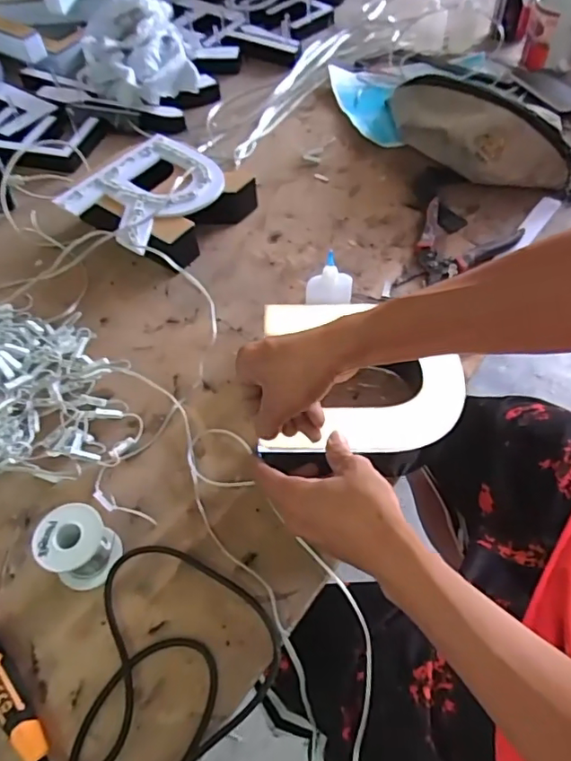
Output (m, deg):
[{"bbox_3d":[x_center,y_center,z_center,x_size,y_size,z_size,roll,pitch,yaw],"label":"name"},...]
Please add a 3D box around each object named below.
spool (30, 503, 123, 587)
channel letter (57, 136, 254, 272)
[{"bbox_3d":[-0.172,0.137,0.447,0.050,0.053,0.053,-2,55,3],"label":"spool"},{"bbox_3d":[-0.161,-0.227,0.697,0.180,0.067,0.186,28,61,22],"label":"channel letter"}]

